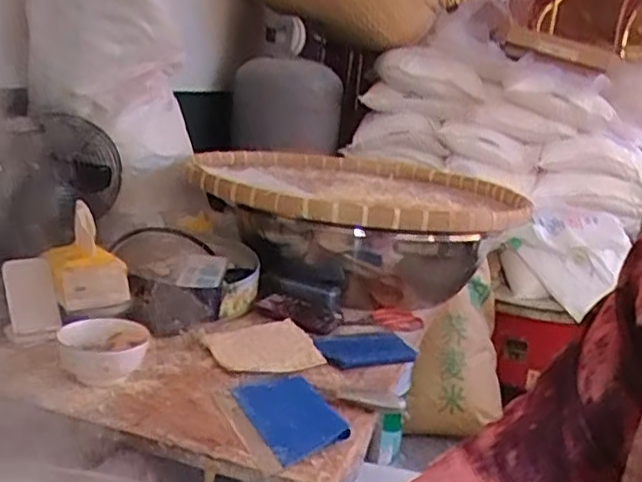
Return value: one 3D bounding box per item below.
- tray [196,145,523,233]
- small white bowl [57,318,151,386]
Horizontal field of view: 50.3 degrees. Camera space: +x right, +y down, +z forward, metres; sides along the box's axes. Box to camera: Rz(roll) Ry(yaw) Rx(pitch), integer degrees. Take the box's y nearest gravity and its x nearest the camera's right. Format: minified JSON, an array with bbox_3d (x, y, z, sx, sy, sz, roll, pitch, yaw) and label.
[{"bbox_3d":[0.083,-0.110,1.407,0.656,0.082,0.659,3,14,-15],"label":"tray"},{"bbox_3d":[-0.300,0.155,0.952,0.120,0.064,0.111,-2,14,-25],"label":"small white bowl"}]

